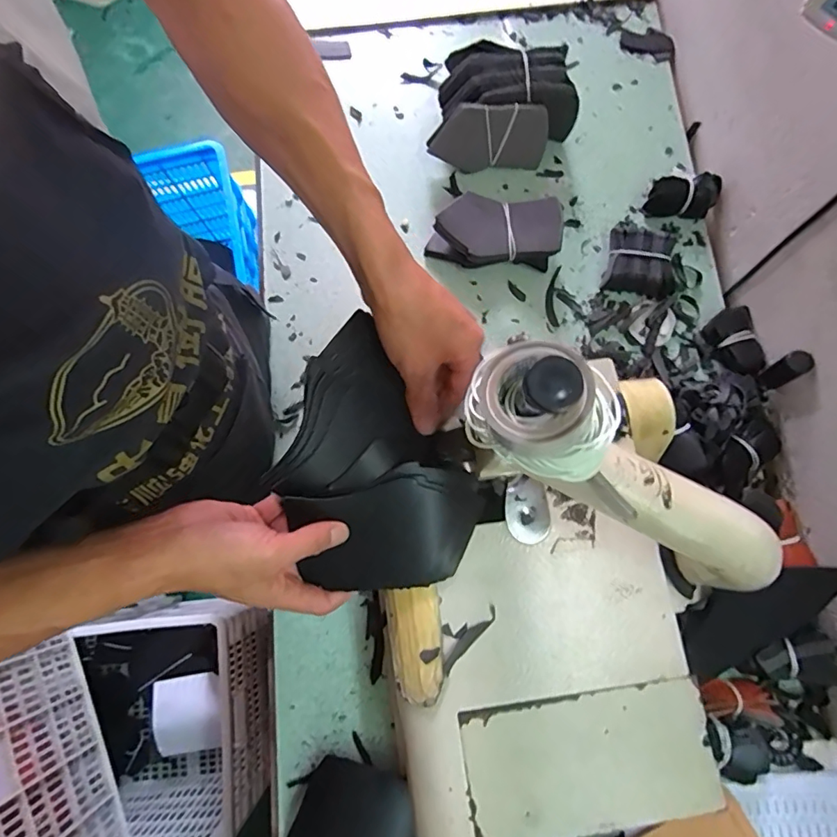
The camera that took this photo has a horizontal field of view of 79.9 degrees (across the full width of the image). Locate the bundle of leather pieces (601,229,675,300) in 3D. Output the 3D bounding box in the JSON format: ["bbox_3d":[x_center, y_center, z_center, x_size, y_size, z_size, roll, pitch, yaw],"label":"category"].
[{"bbox_3d":[0.259,-0.178,0.580,0.076,0.033,0.073,8,79,5],"label":"bundle of leather pieces"}]

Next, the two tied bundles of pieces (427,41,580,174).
[{"bbox_3d":[0.102,-0.369,0.598,0.166,0.084,0.115,5,79,4],"label":"two tied bundles of pieces"}]

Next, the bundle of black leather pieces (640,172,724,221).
[{"bbox_3d":[0.315,-0.266,0.598,0.082,0.037,0.051,10,79,5],"label":"bundle of black leather pieces"}]

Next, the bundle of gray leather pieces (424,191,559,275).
[{"bbox_3d":[0.089,-0.217,0.586,0.148,0.048,0.093,10,79,5],"label":"bundle of gray leather pieces"}]

